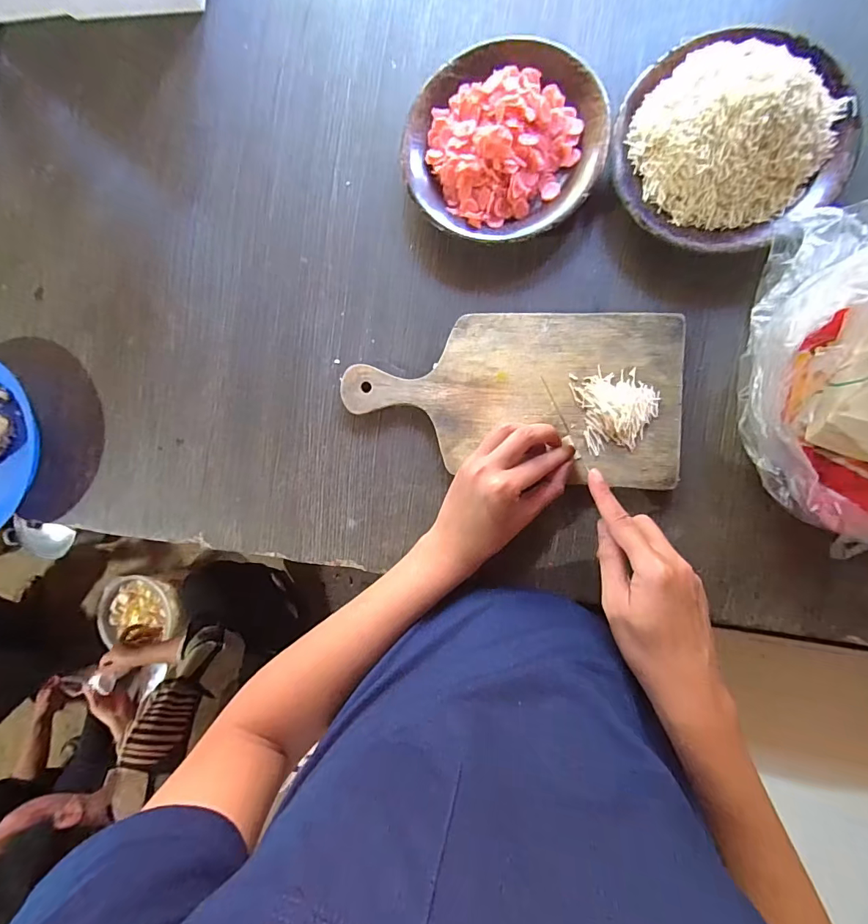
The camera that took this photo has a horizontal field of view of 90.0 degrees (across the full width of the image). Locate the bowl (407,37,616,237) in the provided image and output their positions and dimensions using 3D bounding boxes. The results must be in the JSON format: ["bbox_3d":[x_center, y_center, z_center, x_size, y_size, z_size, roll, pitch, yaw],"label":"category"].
[{"bbox_3d":[0.063,-0.298,0.405,0.180,0.051,0.176,0,89,10],"label":"bowl"}]

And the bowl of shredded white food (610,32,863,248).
[{"bbox_3d":[0.250,-0.275,0.364,0.182,0.068,0.174,0,89,10],"label":"bowl of shredded white food"}]

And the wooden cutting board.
[{"bbox_3d":[0.068,-0.067,0.413,0.309,0.013,0.151,5,90,10],"label":"wooden cutting board"}]

